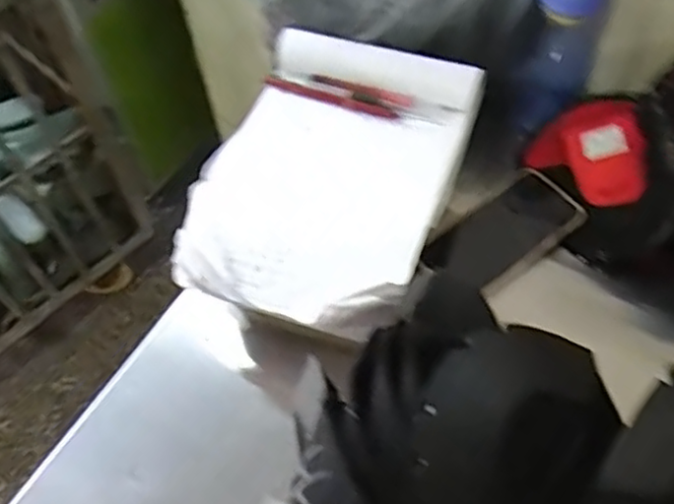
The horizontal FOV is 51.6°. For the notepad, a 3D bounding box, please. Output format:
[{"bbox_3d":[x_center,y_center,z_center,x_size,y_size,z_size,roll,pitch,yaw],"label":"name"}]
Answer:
[{"bbox_3d":[-0.004,-0.071,0.608,0.206,0.037,0.278,17,59,14],"label":"notepad"}]

